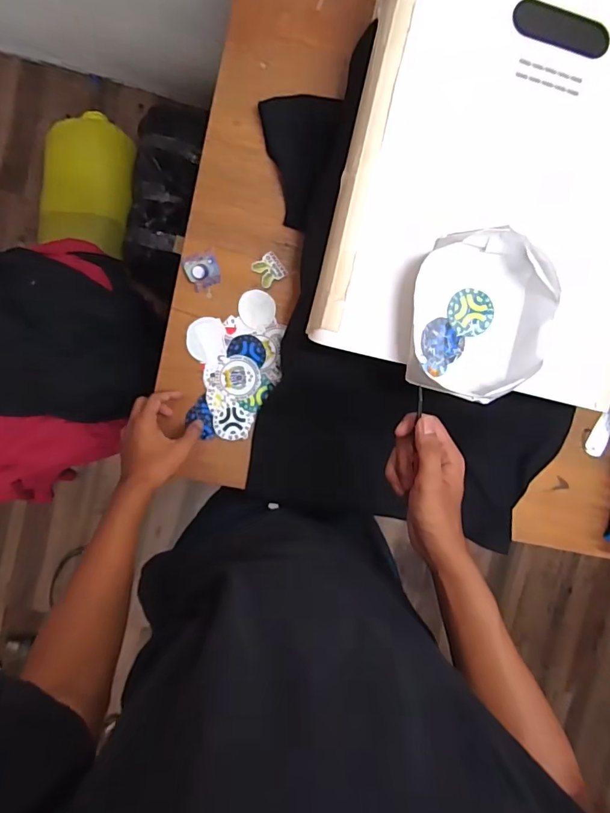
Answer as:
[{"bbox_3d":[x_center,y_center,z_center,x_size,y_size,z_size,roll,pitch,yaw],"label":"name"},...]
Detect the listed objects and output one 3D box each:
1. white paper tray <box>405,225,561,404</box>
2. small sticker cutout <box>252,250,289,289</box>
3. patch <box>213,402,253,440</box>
[{"bbox_3d":[0.202,-0.104,0.533,0.157,0.048,0.191,8,93,-7],"label":"white paper tray"},{"bbox_3d":[-0.052,-0.204,0.675,0.044,0.007,0.041,-35,95,-1],"label":"small sticker cutout"},{"bbox_3d":[-0.108,0.022,0.685,0.056,0.005,0.057,0,94,-7],"label":"patch"}]

